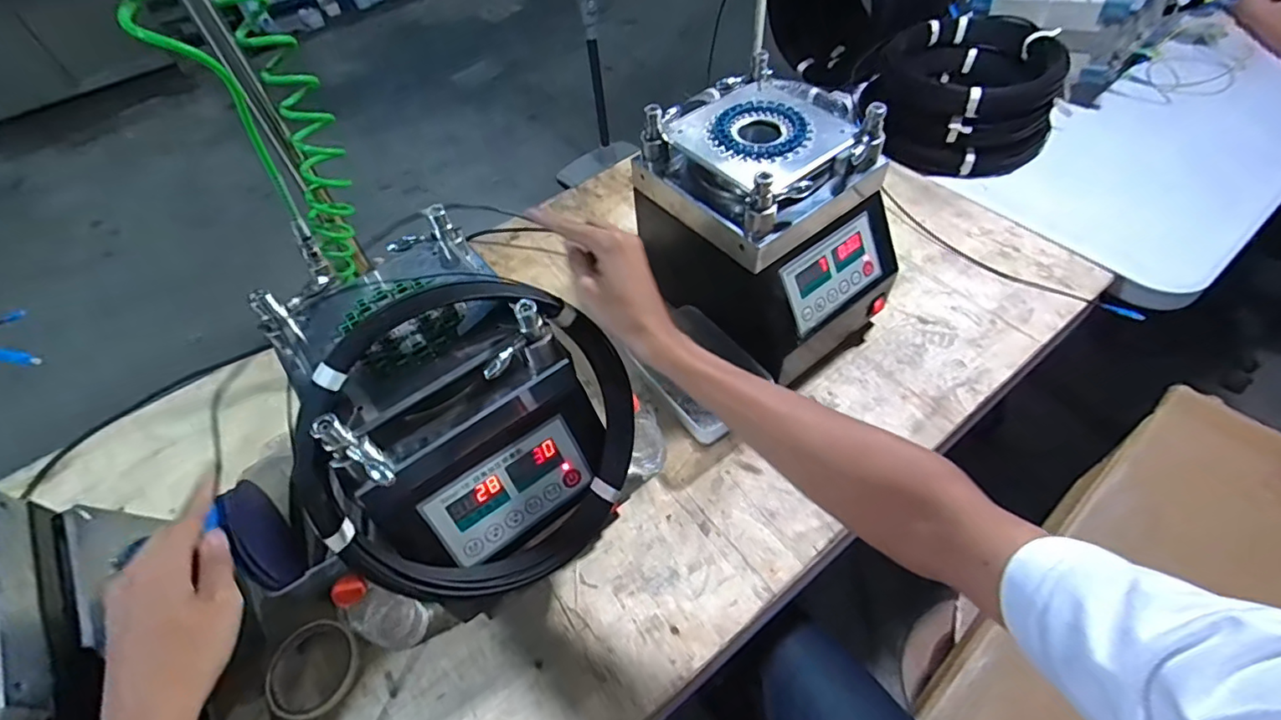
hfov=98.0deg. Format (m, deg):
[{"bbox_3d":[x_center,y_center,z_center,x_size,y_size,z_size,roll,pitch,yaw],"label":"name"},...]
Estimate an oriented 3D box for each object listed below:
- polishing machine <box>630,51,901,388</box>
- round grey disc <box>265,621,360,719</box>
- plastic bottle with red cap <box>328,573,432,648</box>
[{"bbox_3d":[0.163,-0.165,0.726,0.227,0.271,0.281,-31,59,-17],"label":"polishing machine"},{"bbox_3d":[-0.338,0.322,0.577,0.092,0.012,0.096,-2,55,2],"label":"round grey disc"},{"bbox_3d":[-0.259,0.247,0.551,0.050,0.138,0.053,-34,60,-19],"label":"plastic bottle with red cap"}]

